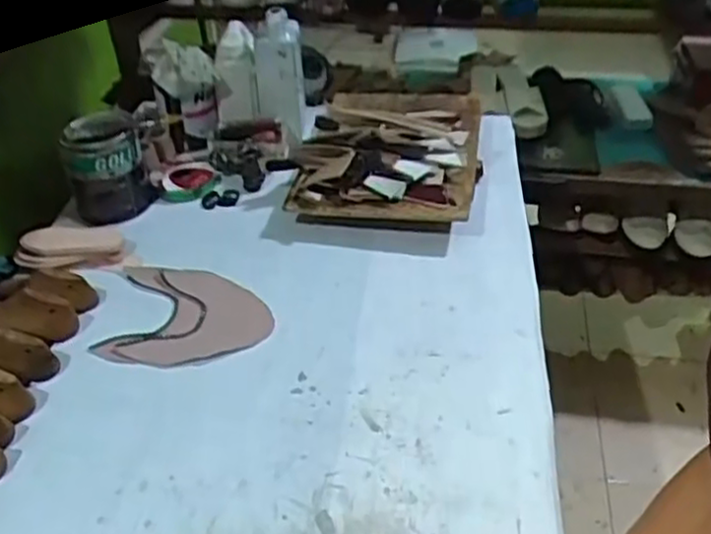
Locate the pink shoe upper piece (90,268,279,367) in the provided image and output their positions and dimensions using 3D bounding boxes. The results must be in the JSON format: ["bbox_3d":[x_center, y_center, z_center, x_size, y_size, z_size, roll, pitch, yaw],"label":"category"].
[{"bbox_3d":[-0.205,0.057,0.908,0.200,0.010,0.171,0,40,2],"label":"pink shoe upper piece"}]

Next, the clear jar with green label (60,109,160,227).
[{"bbox_3d":[-0.354,-0.143,1.044,0.110,0.130,0.092,-16,40,-17],"label":"clear jar with green label"}]

